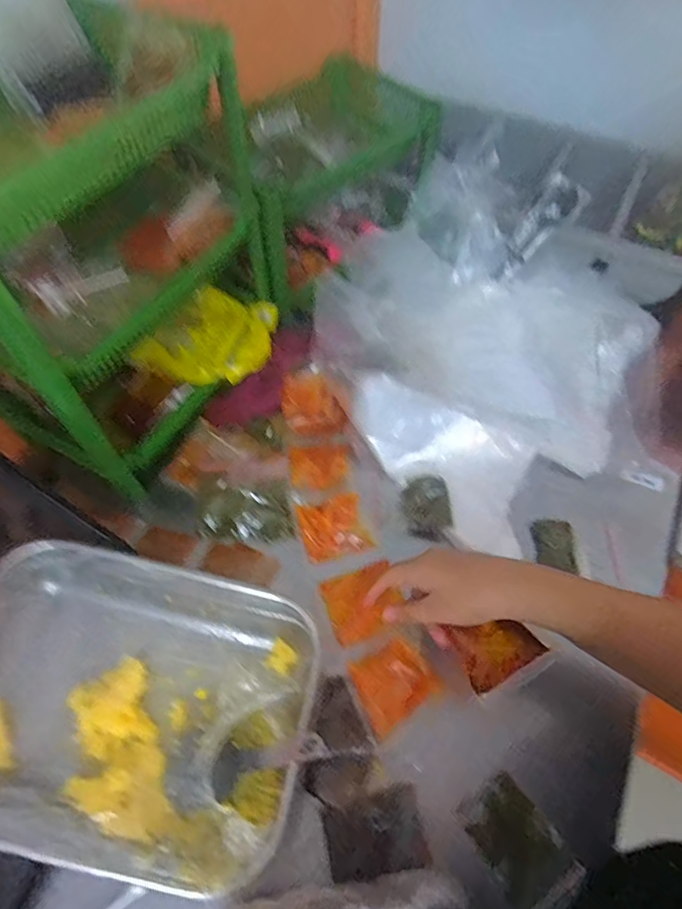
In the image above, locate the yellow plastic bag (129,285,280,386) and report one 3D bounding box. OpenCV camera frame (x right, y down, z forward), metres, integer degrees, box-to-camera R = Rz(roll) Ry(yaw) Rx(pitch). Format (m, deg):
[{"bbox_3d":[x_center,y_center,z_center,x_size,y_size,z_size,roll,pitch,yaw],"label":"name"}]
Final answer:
[{"bbox_3d":[-0.152,-0.145,0.609,0.151,0.042,0.126,24,61,13],"label":"yellow plastic bag"}]

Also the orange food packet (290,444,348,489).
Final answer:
[{"bbox_3d":[-0.024,0.014,0.590,0.066,0.010,0.050,-6,58,-5],"label":"orange food packet"}]

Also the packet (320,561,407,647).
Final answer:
[{"bbox_3d":[0.023,0.148,0.510,0.073,0.009,0.066,-18,60,-12],"label":"packet"}]

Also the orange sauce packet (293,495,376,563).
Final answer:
[{"bbox_3d":[-0.007,0.078,0.551,0.070,0.013,0.067,-15,60,-10],"label":"orange sauce packet"}]

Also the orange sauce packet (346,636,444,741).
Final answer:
[{"bbox_3d":[0.045,0.205,0.458,0.070,0.019,0.061,-34,64,-20],"label":"orange sauce packet"}]

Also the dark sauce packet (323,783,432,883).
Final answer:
[{"bbox_3d":[0.028,0.306,0.411,0.077,0.005,0.056,-8,59,-6],"label":"dark sauce packet"}]

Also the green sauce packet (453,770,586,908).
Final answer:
[{"bbox_3d":[0.143,0.316,0.409,0.065,0.005,0.092,-30,63,-18],"label":"green sauce packet"}]

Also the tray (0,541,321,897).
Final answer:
[{"bbox_3d":[-0.171,0.204,0.422,0.296,0.077,0.214,12,59,6],"label":"tray"}]

